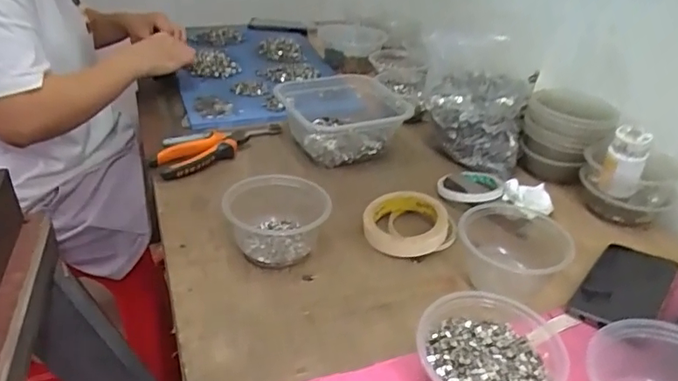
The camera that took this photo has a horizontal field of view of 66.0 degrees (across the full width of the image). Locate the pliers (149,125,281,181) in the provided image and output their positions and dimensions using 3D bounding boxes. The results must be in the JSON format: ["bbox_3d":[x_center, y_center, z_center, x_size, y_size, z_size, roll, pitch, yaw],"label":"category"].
[{"bbox_3d":[-0.169,-0.065,0.771,0.213,0.033,0.057,-27,42,-36],"label":"pliers"}]

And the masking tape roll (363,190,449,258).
[{"bbox_3d":[0.080,0.039,0.628,0.096,0.035,0.096,1,33,-1],"label":"masking tape roll"}]

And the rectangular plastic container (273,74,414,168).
[{"bbox_3d":[0.015,-0.119,0.819,0.207,0.073,0.192,-6,34,-11],"label":"rectangular plastic container"}]

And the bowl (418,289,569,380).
[{"bbox_3d":[0.125,0.141,0.428,0.106,0.060,0.115,3,33,-2],"label":"bowl"}]

